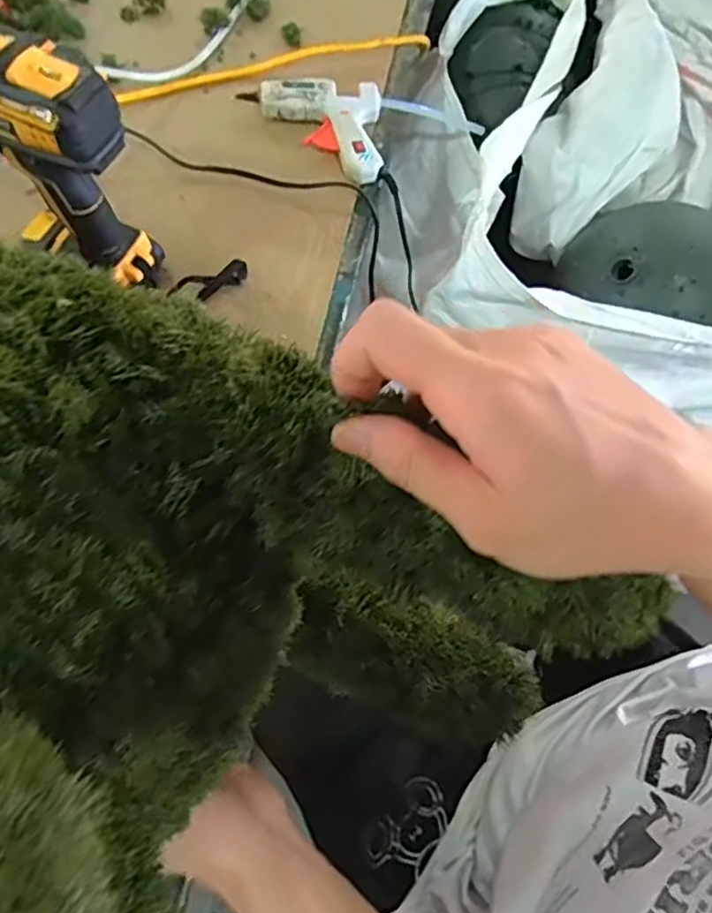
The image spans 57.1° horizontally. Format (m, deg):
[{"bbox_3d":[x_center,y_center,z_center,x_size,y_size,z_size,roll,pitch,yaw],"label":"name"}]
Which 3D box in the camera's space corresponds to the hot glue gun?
[{"bbox_3d":[-0.041,-0.311,0.622,0.128,0.028,0.109,-1,67,-1],"label":"hot glue gun"}]

